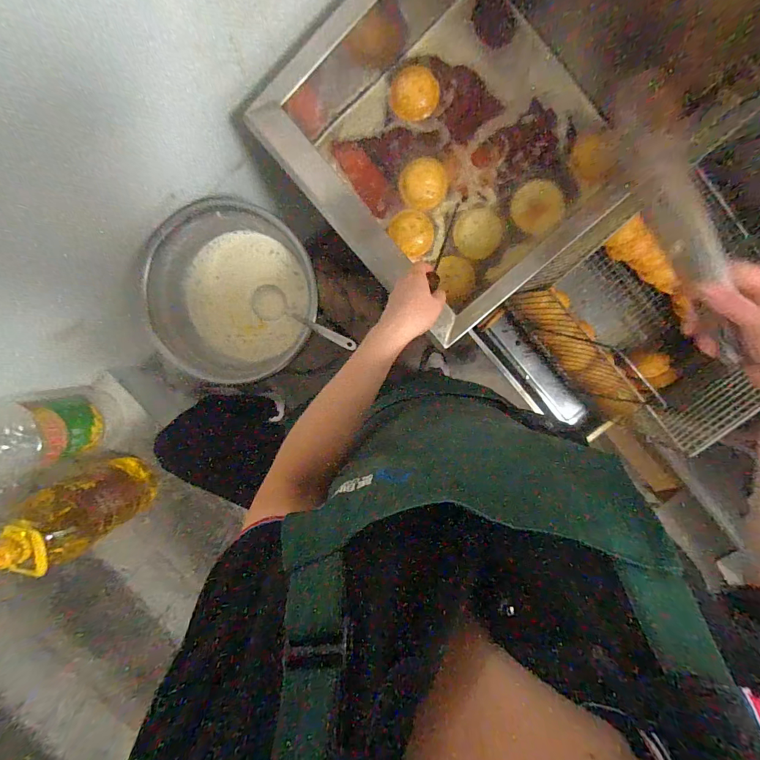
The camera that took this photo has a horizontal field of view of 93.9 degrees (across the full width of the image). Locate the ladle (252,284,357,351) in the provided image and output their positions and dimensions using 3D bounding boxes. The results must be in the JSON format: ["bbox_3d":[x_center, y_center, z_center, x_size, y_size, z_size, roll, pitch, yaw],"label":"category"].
[{"bbox_3d":[-0.138,-0.111,0.645,0.279,0.047,0.072,28,101,35],"label":"ladle"}]

